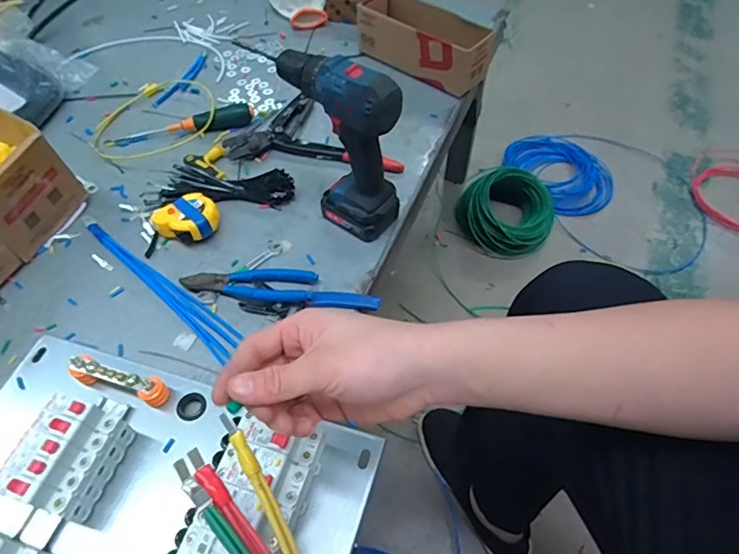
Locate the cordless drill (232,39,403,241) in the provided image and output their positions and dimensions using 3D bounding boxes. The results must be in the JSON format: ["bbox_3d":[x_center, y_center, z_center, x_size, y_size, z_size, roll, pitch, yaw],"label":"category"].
[{"bbox_3d":[-0.040,-0.161,0.619,0.170,0.228,0.069,30,60,22],"label":"cordless drill"}]

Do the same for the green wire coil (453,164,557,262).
[{"bbox_3d":[0.326,-0.152,1.220,0.236,0.135,0.209,12,56,9],"label":"green wire coil"}]

